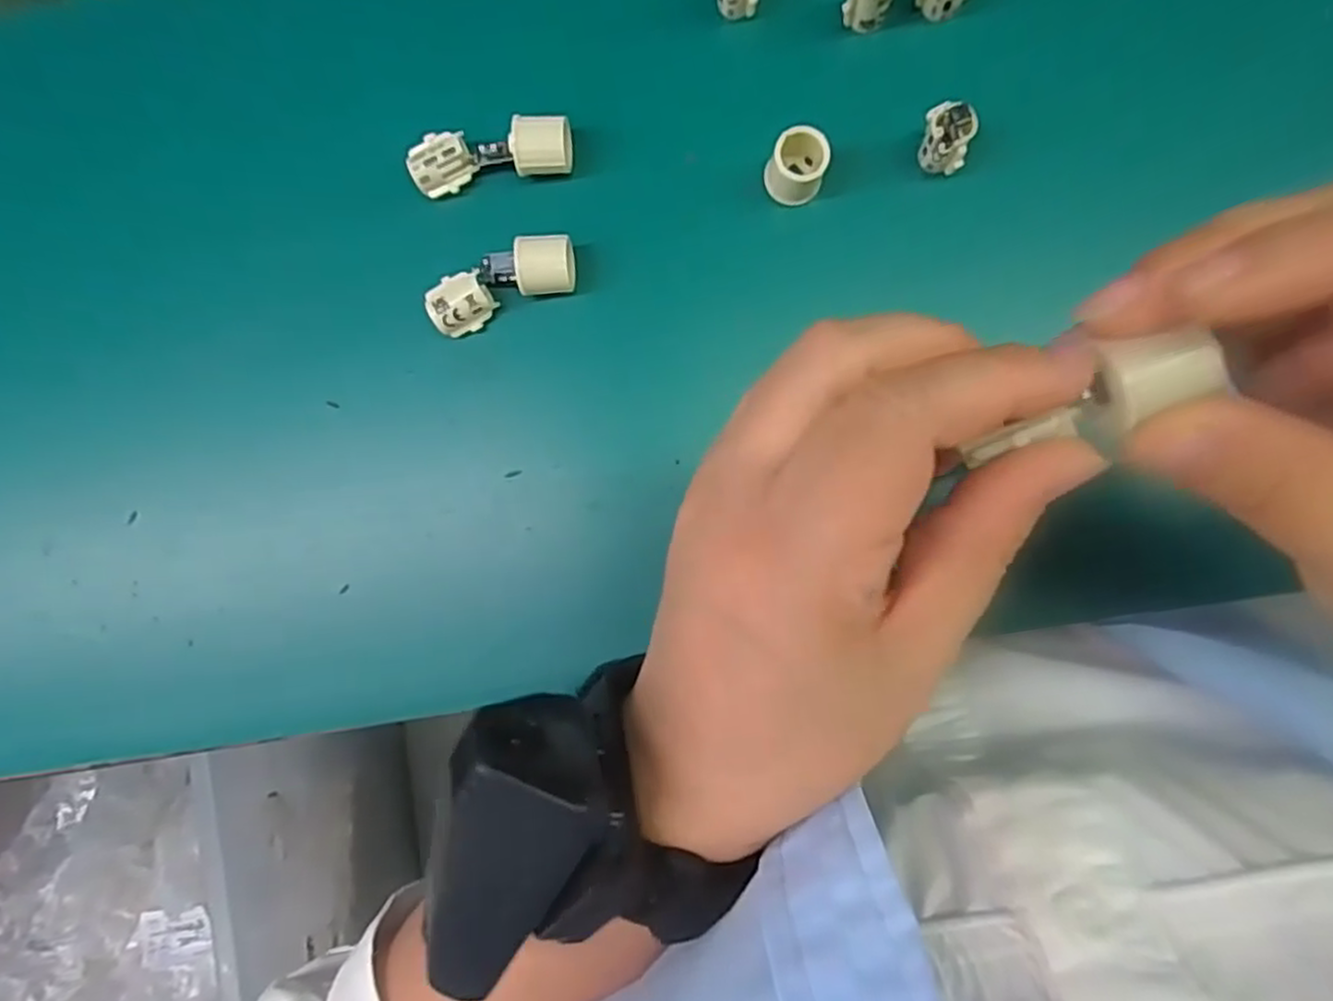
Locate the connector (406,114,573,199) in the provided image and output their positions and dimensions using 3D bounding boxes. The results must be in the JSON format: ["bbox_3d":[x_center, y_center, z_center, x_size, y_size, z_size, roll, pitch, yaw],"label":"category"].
[{"bbox_3d":[-0.063,-0.125,0.270,0.059,0.018,0.019,-7,89,6],"label":"connector"}]

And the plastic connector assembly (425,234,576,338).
[{"bbox_3d":[-0.060,-0.079,0.268,0.055,0.018,0.023,-17,88,5],"label":"plastic connector assembly"}]

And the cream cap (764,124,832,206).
[{"bbox_3d":[0.045,-0.116,0.260,0.021,0.022,0.020,0,89,6],"label":"cream cap"}]

